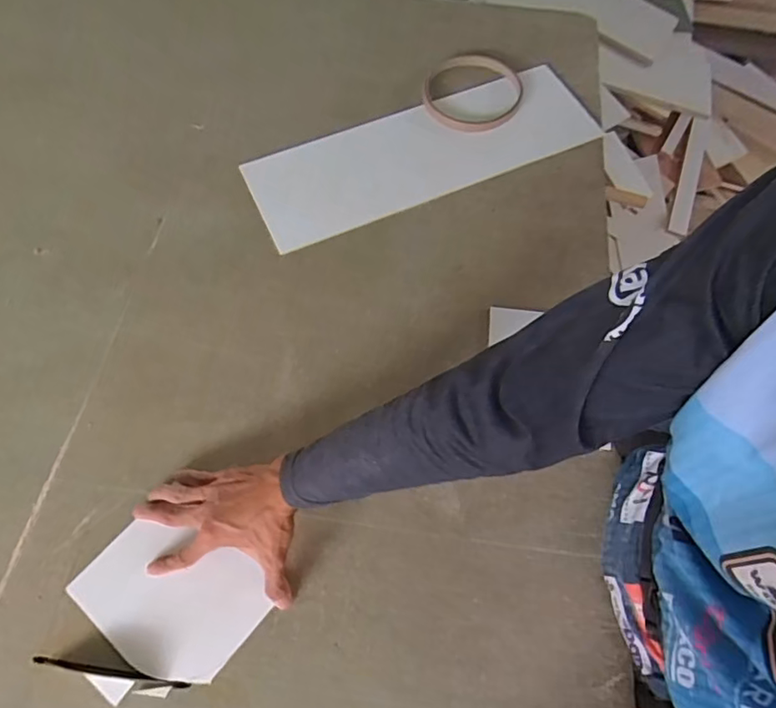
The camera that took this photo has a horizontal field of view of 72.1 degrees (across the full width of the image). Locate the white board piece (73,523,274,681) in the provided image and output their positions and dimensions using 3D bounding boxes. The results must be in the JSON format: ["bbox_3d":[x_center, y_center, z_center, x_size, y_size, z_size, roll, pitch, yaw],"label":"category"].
[{"bbox_3d":[-0.223,0.249,0.556,0.174,0.006,0.136,38,68,11],"label":"white board piece"}]

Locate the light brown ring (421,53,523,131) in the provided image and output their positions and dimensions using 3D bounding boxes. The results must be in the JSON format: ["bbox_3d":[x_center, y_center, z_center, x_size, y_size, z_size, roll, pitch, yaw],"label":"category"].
[{"bbox_3d":[0.141,-0.433,0.877,0.164,0.025,0.157,1,65,-2],"label":"light brown ring"}]

